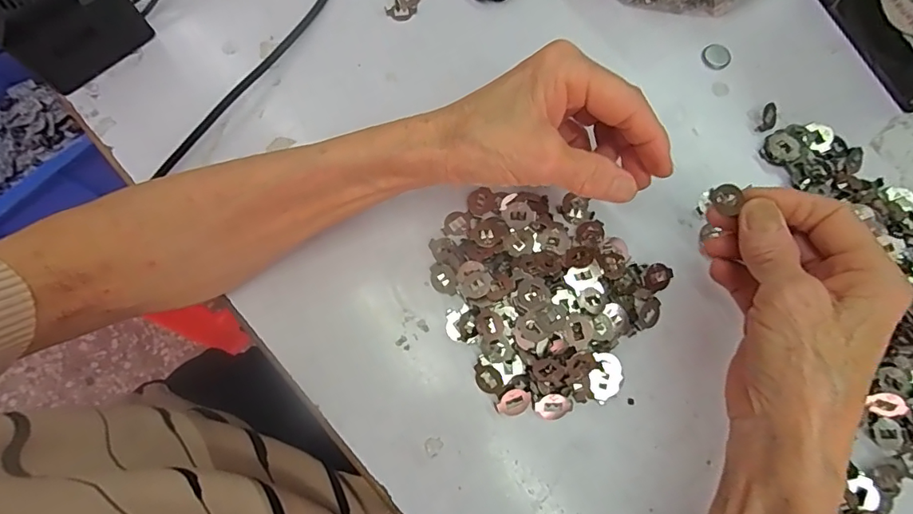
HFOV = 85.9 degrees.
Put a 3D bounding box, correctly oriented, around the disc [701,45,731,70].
[{"bbox_3d":[0.183,-0.141,0.344,0.019,0.004,0.020,0,73,-1],"label":"disc"}]

